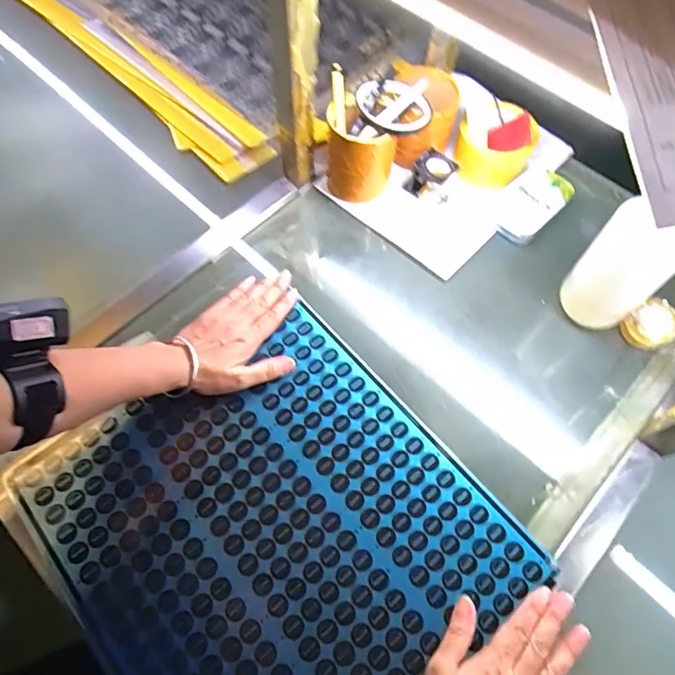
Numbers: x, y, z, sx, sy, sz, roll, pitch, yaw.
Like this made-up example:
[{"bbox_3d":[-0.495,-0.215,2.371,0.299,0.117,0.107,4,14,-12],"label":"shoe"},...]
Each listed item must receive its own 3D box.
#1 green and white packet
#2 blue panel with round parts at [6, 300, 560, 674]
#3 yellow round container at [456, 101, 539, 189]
[{"bbox_3d":[0.238,-0.165,0.618,0.111,0.021,0.065,-41,72,-20],"label":"green and white packet"},{"bbox_3d":[-0.052,0.177,0.462,0.335,0.011,0.384,-37,71,-18],"label":"blue panel with round parts"},{"bbox_3d":[0.195,-0.241,0.626,0.098,0.042,0.112,21,65,8],"label":"yellow round container"}]

